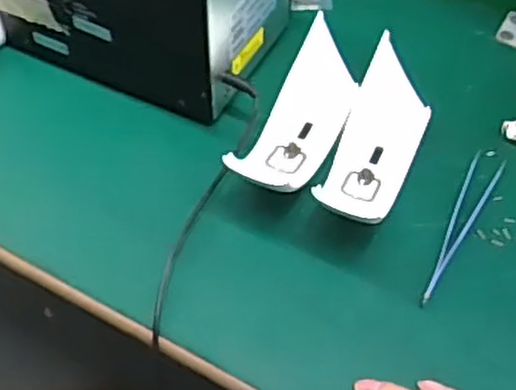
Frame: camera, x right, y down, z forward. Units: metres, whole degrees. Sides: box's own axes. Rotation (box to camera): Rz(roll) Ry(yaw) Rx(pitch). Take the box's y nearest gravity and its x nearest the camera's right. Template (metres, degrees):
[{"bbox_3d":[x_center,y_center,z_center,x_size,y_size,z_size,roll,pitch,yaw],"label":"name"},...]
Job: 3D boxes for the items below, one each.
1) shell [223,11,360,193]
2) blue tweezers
[{"bbox_3d":[0.035,-0.059,0.514,0.057,0.030,0.142,24,56,15],"label":"shell"},{"bbox_3d":[0.129,0.019,0.466,0.020,0.008,0.125,24,56,15],"label":"blue tweezers"}]

